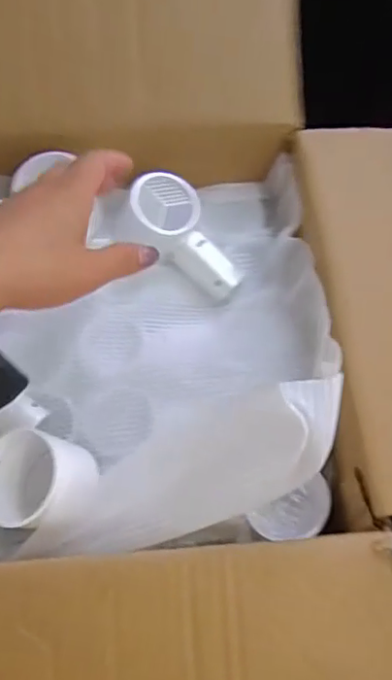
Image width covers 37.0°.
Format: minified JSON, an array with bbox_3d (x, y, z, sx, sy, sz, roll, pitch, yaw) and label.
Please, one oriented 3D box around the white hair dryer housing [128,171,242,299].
[{"bbox_3d":[-0.011,-0.083,0.481,0.051,0.035,0.112,-41,101,-20],"label":"white hair dryer housing"}]

